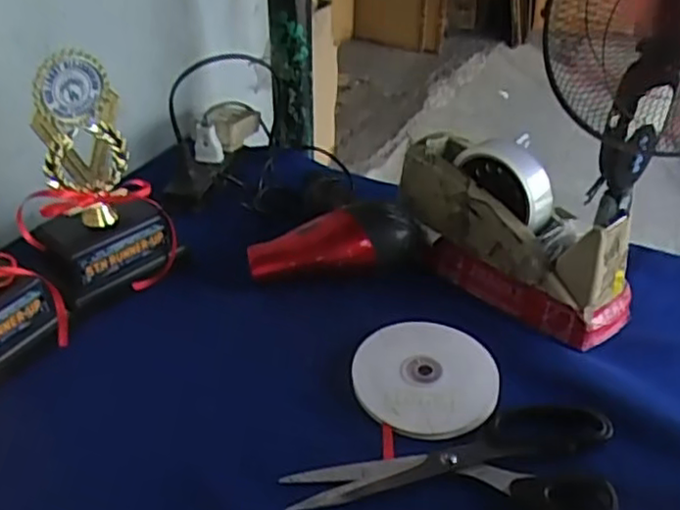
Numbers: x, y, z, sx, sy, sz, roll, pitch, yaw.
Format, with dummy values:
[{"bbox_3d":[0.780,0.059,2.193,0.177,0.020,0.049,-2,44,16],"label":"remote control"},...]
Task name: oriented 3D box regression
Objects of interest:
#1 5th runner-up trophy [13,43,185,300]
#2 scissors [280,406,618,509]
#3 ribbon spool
[{"bbox_3d":[-0.201,-0.061,0.554,0.116,0.183,0.062,-22,40,-27],"label":"5th runner-up trophy"},{"bbox_3d":[0.076,0.137,0.452,0.214,0.012,0.085,0,35,0],"label":"scissors"},{"bbox_3d":[0.063,0.091,0.515,0.102,0.014,0.104,0,35,0],"label":"ribbon spool"}]

